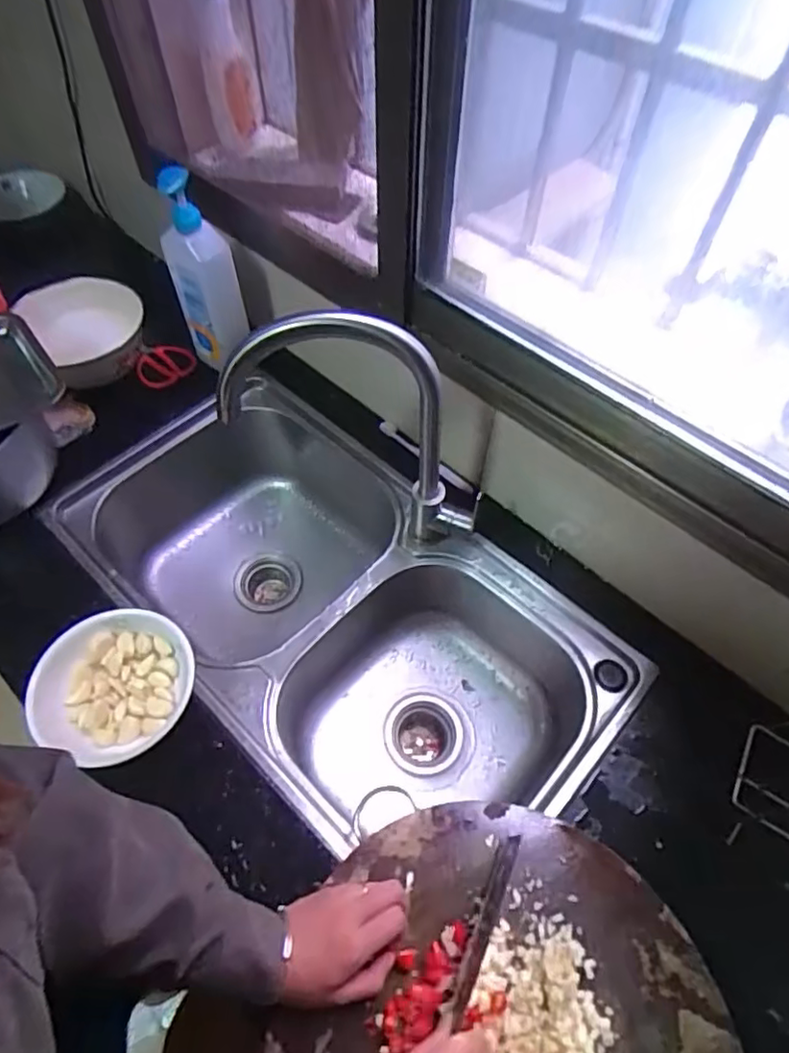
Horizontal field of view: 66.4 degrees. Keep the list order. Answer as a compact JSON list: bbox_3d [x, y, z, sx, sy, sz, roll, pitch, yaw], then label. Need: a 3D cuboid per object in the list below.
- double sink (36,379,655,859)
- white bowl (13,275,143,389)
[{"bbox_3d":[-0.103,0.108,0.886,0.790,0.235,0.421,37,64,22],"label":"double sink"},{"bbox_3d":[-0.498,-0.326,0.973,0.156,0.091,0.173,-39,65,-23],"label":"white bowl"}]

